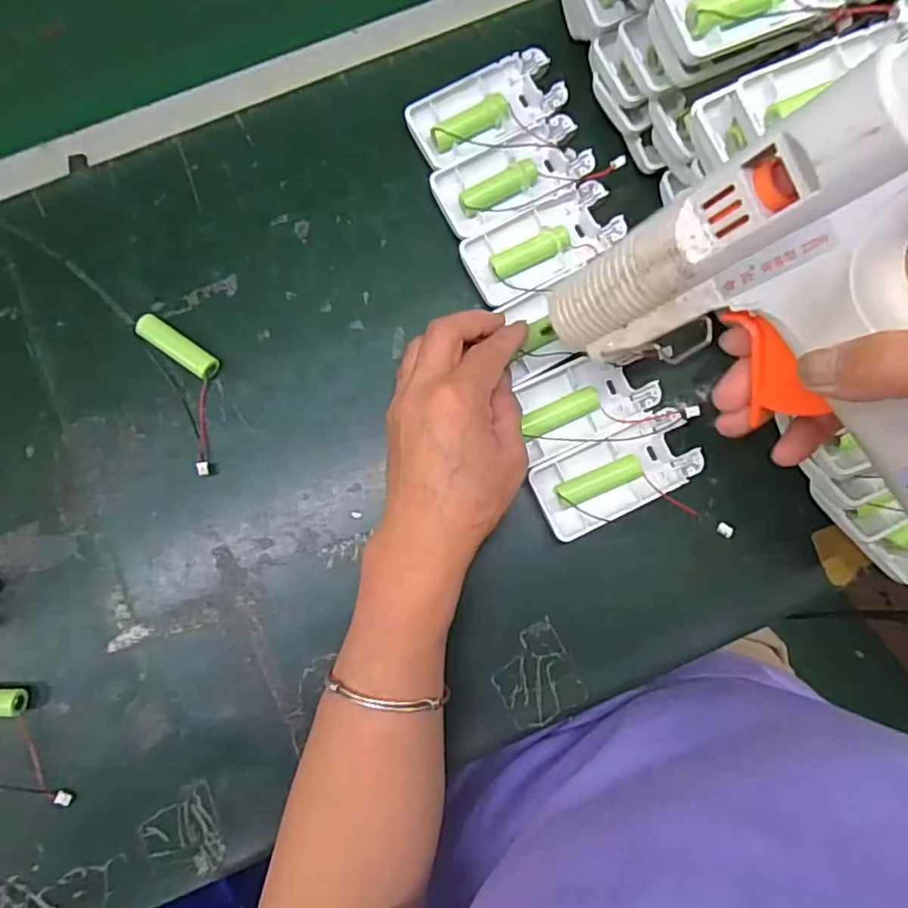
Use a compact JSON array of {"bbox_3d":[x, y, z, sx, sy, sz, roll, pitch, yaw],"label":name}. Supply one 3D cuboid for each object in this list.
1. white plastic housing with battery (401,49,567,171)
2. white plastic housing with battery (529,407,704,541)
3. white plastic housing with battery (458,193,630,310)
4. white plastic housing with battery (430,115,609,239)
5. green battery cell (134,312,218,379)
[{"bbox_3d":[0.020,-0.207,0.365,0.091,0.017,0.047,-27,84,-6],"label":"white plastic housing with battery"},{"bbox_3d":[0.091,0.011,0.343,0.091,0.016,0.045,-25,83,-5],"label":"white plastic housing with battery"},{"bbox_3d":[0.054,-0.122,0.359,0.093,0.019,0.047,-24,83,-5],"label":"white plastic housing with battery"},{"bbox_3d":[0.037,-0.162,0.364,0.093,0.017,0.054,-23,83,-5],"label":"white plastic housing with battery"},{"bbox_3d":[-0.160,-0.062,0.348,0.051,0.015,0.015,35,82,3],"label":"green battery cell"}]

